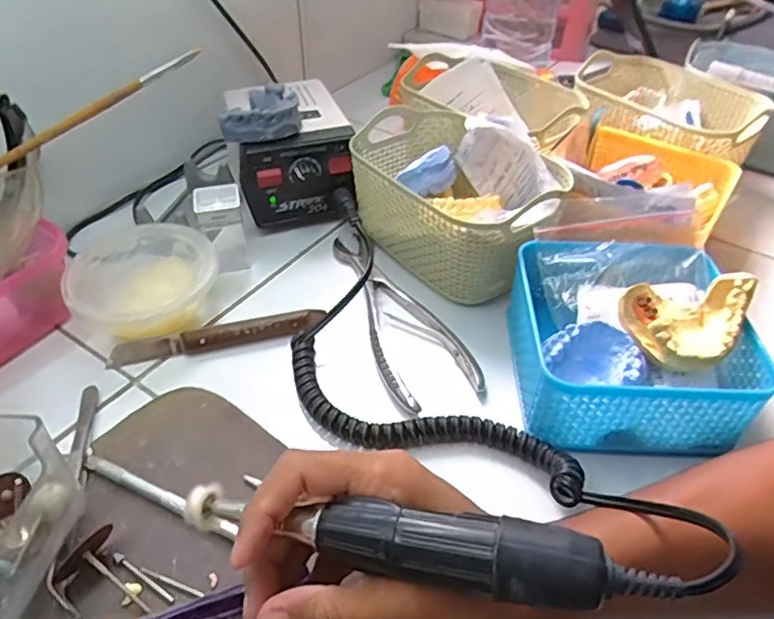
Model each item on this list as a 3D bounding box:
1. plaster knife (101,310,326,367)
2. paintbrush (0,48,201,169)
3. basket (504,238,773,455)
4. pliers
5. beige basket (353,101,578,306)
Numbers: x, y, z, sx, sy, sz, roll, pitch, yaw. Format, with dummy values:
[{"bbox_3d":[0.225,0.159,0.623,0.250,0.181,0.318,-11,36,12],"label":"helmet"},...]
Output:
[{"bbox_3d":[-0.119,0.022,0.407,0.148,0.016,0.016,-8,43,-9],"label":"plaster knife"},{"bbox_3d":[-0.207,-0.119,0.372,0.194,0.009,0.014,-27,45,4],"label":"paintbrush"},{"bbox_3d":[0.152,0.020,0.367,0.133,0.069,0.129,2,43,1],"label":"basket"},{"bbox_3d":[0.005,-0.003,0.437,0.063,0.009,0.189,-15,45,-16],"label":"pliers"},{"bbox_3d":[0.051,-0.090,0.468,0.118,0.091,0.177,-30,51,-29],"label":"beige basket"}]

